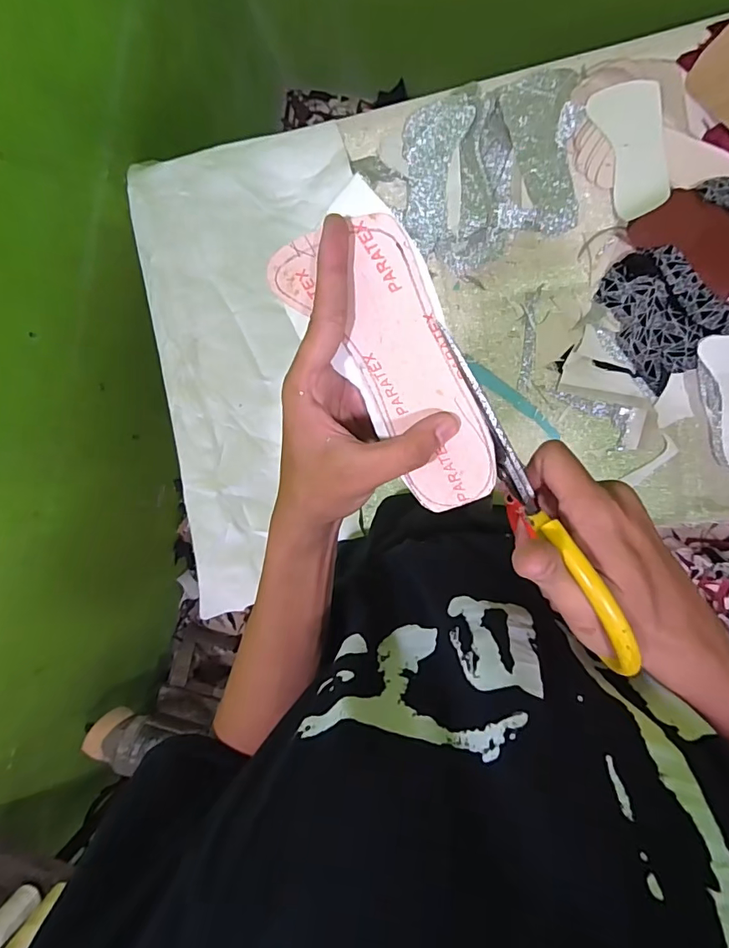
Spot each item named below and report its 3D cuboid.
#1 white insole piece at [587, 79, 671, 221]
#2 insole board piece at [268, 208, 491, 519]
[{"bbox_3d":[0.325,-0.392,0.569,0.069,0.012,0.153,-16,92,29],"label":"white insole piece"},{"bbox_3d":[0.020,-0.059,0.249,0.068,0.009,0.159,-34,94,23],"label":"insole board piece"}]

